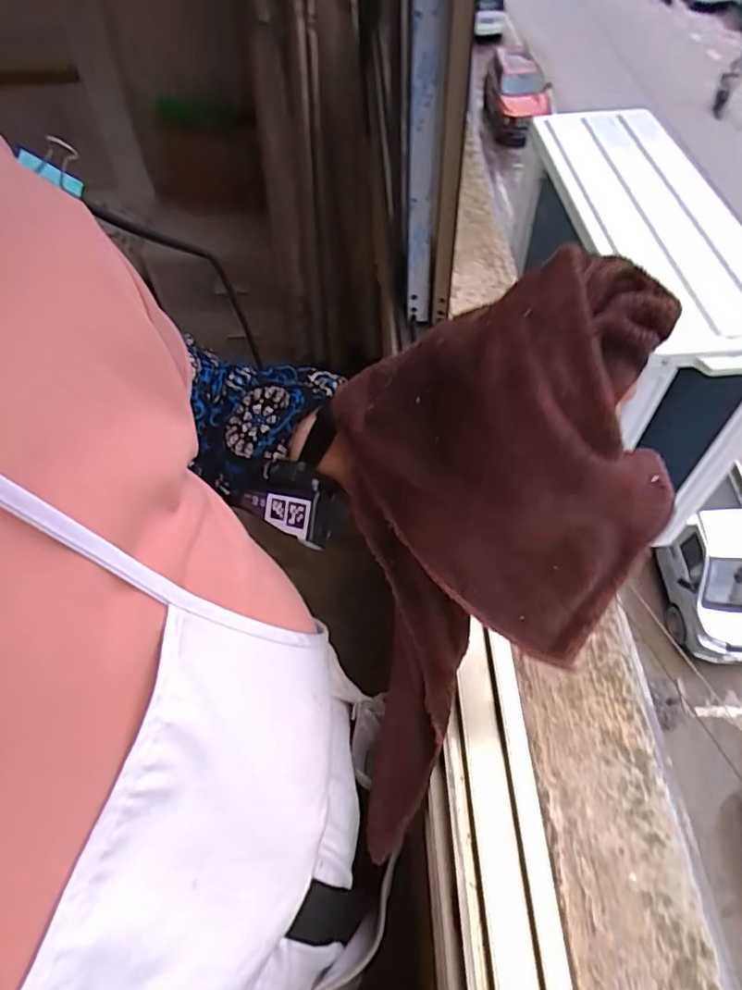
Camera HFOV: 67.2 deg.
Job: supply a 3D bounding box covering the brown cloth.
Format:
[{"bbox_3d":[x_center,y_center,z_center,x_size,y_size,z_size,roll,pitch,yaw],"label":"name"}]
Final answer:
[{"bbox_3d":[0.040,0.063,0.329,0.167,0.381,0.068,24,38,18],"label":"brown cloth"}]

